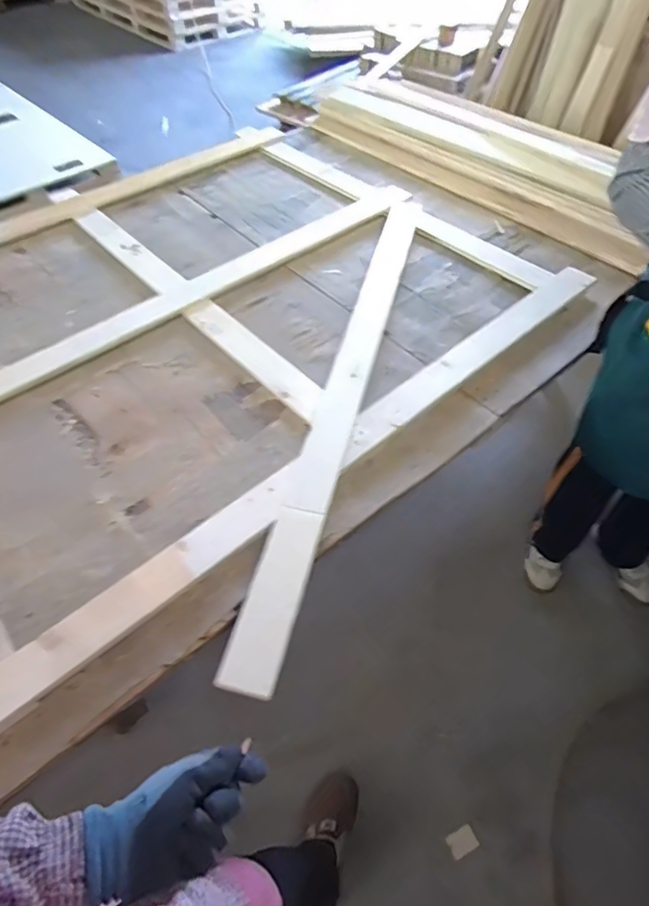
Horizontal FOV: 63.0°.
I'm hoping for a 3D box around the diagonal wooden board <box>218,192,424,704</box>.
[{"bbox_3d":[0.057,-0.162,1.027,0.081,0.030,1.216,12,52,10],"label":"diagonal wooden board"}]

